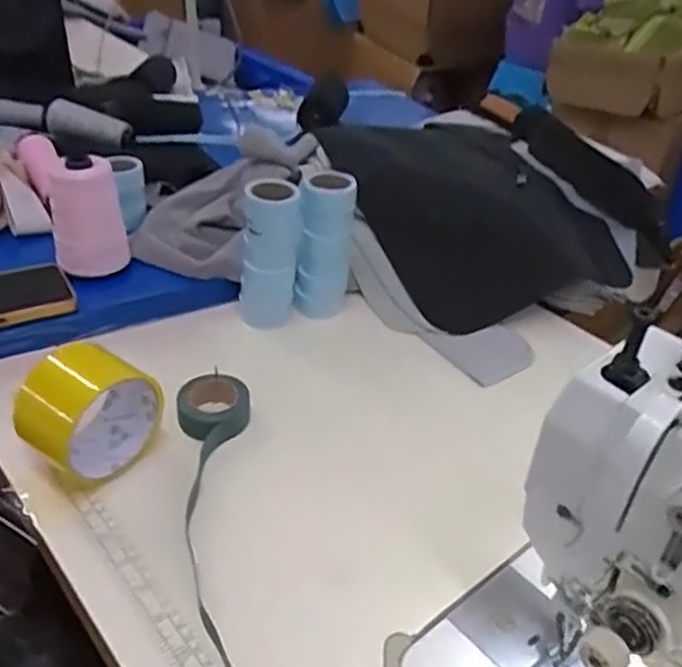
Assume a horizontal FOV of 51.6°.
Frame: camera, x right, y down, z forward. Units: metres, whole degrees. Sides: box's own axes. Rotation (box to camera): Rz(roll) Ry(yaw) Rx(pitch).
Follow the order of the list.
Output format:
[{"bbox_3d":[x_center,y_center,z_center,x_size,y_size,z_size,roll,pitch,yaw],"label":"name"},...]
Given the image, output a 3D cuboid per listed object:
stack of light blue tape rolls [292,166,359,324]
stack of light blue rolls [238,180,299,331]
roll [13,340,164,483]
[{"bbox_3d":[-0.016,-0.081,0.688,0.053,0.145,0.054,3,35,-1],"label":"stack of light blue tape rolls"},{"bbox_3d":[-0.068,-0.071,0.661,0.055,0.140,0.040,-3,36,-9],"label":"stack of light blue rolls"},{"bbox_3d":[-0.184,0.054,0.511,0.077,0.080,0.080,18,38,19],"label":"roll"}]

